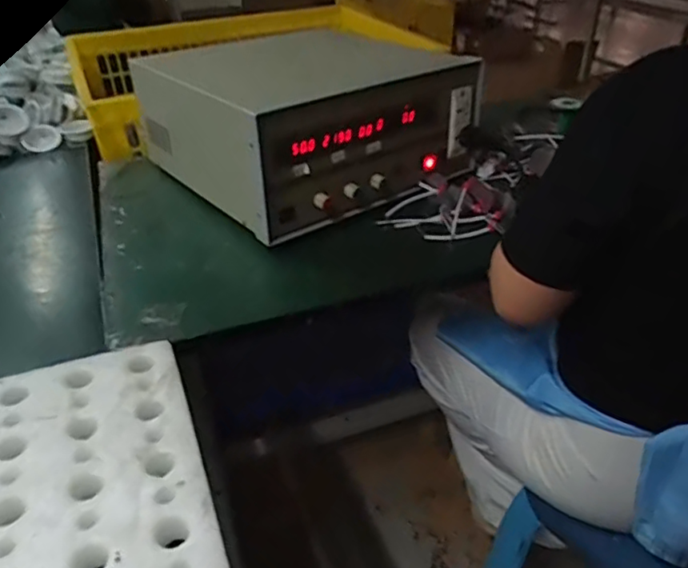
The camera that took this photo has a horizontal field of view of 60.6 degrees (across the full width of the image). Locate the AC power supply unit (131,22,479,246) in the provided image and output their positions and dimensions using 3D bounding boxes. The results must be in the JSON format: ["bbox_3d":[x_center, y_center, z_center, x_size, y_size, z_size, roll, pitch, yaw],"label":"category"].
[{"bbox_3d":[-0.067,-0.283,0.967,0.392,0.175,0.413,-25,41,-30],"label":"AC power supply unit"}]

